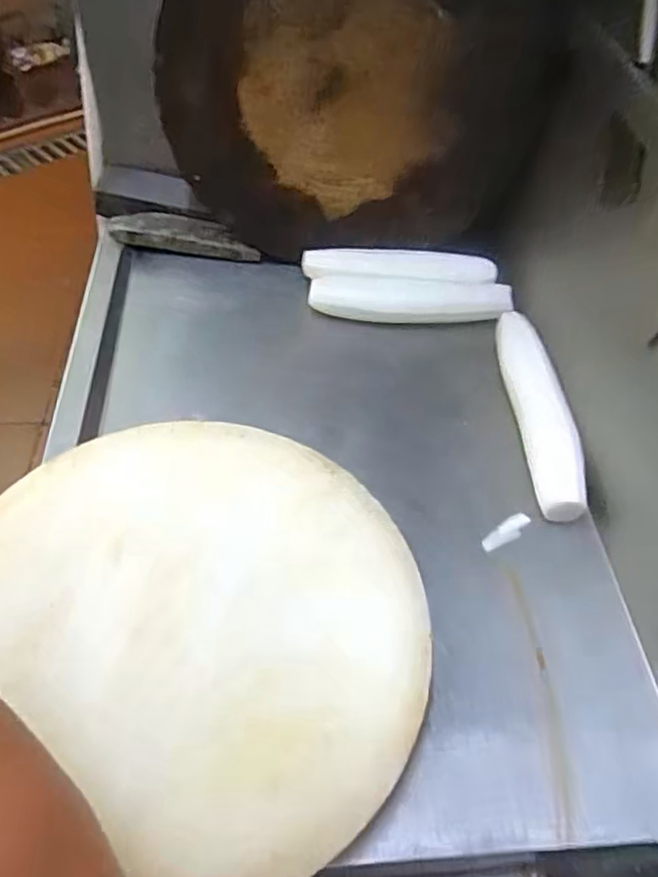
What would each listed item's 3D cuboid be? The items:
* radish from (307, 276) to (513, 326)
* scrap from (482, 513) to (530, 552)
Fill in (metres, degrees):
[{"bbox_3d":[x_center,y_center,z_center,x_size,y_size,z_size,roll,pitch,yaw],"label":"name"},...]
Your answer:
[{"bbox_3d":[0.106,-0.178,0.801,0.260,0.043,0.049,3,51,-3],"label":"radish"},{"bbox_3d":[0.179,0.095,0.621,0.061,0.005,0.019,-24,58,-23],"label":"scrap"}]

